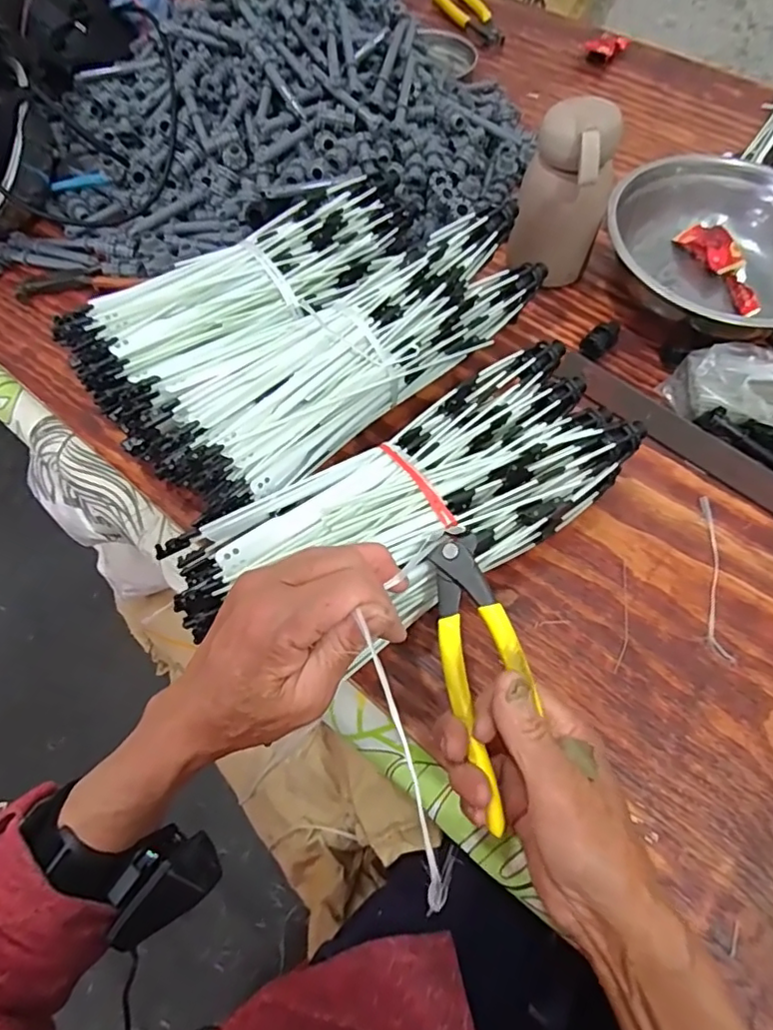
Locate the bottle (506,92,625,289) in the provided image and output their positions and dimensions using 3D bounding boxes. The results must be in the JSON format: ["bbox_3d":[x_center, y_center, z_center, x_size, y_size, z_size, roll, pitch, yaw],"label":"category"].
[{"bbox_3d":[0.160,-0.287,0.505,0.077,0.129,0.076,18,65,9],"label":"bottle"}]

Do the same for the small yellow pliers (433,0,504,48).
[{"bbox_3d":[0.117,-0.727,0.813,0.067,0.021,0.163,-18,64,-8],"label":"small yellow pliers"}]

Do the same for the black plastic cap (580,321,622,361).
[{"bbox_3d":[0.198,-0.161,0.518,0.035,0.020,0.023,-38,69,-17],"label":"black plastic cap"}]

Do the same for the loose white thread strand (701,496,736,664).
[{"bbox_3d":[0.242,0.044,0.420,0.017,0.004,0.128,8,63,1],"label":"loose white thread strand"}]

